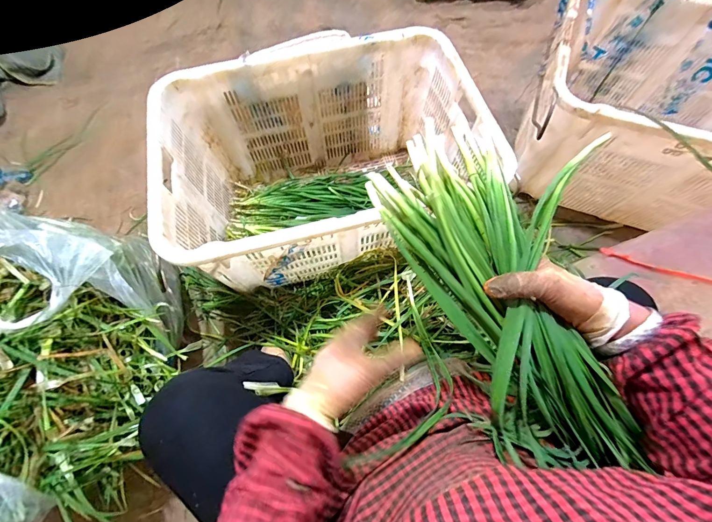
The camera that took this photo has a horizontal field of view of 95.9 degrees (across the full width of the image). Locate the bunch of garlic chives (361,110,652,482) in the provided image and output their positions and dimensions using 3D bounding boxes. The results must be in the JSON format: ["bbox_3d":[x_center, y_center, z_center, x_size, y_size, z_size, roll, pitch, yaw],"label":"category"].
[{"bbox_3d":[0.156,0.028,0.331,0.166,0.071,0.364,-23,80,-9],"label":"bunch of garlic chives"}]

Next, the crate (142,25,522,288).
[{"bbox_3d":[-0.081,-0.227,0.818,0.674,0.368,0.522,-16,69,-7],"label":"crate"}]

